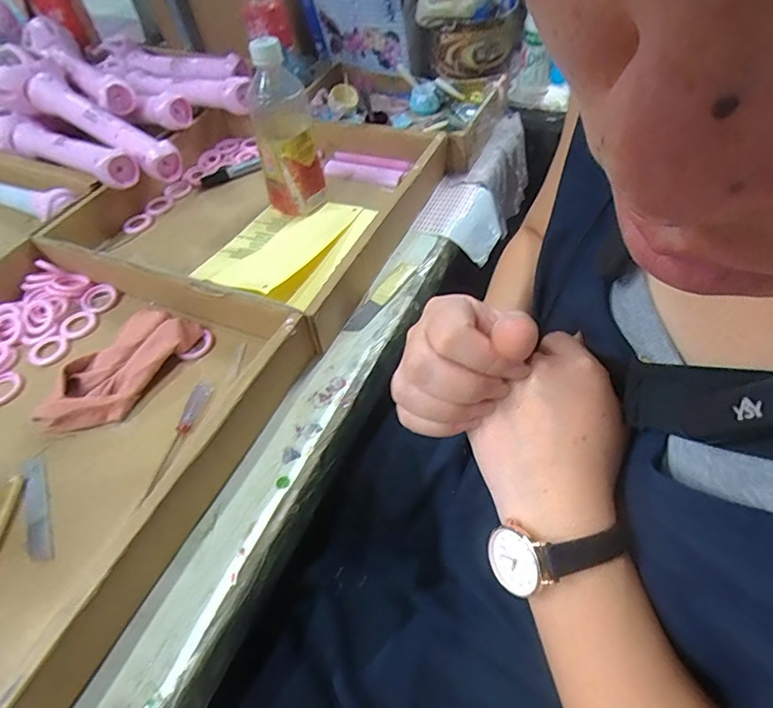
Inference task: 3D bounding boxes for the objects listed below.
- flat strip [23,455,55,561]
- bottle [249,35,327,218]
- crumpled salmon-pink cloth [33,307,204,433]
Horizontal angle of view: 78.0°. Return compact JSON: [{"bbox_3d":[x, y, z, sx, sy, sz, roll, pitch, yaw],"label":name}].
[{"bbox_3d":[-0.278,0.122,0.380,0.017,0.004,0.097,-22,52,-21],"label":"flat strip"},{"bbox_3d":[-0.116,-0.248,0.549,0.069,0.181,0.060,-10,52,-4],"label":"bottle"},{"bbox_3d":[-0.250,0.014,0.449,0.070,0.029,0.145,21,56,19],"label":"crumpled salmon-pink cloth"}]

